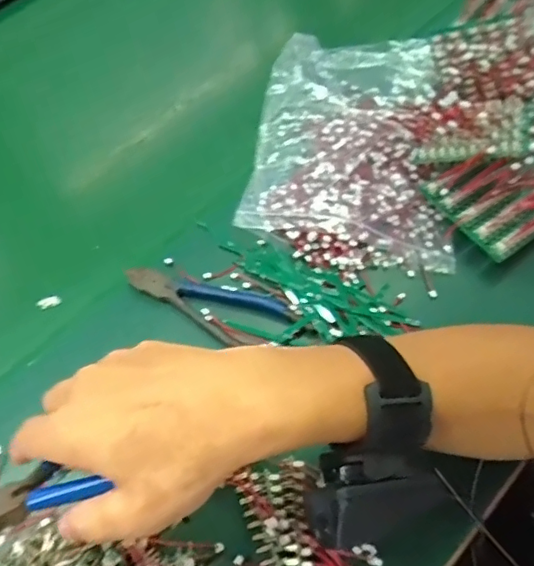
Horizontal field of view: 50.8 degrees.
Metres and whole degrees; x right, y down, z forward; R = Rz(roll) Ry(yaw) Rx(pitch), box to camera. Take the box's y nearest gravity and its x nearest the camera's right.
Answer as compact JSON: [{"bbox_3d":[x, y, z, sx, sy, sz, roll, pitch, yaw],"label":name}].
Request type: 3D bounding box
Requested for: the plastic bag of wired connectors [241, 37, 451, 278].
[{"bbox_3d":[0.073,-0.138,0.473,0.159,0.044,0.242,6,61,6],"label":"plastic bag of wired connectors"}]

